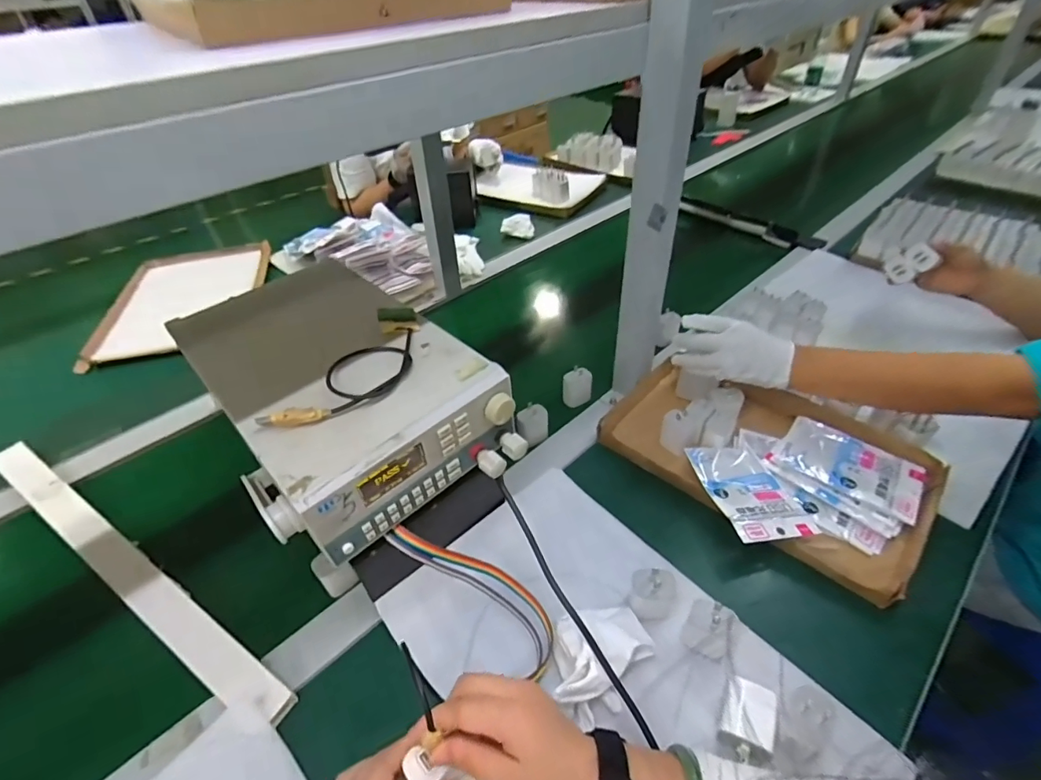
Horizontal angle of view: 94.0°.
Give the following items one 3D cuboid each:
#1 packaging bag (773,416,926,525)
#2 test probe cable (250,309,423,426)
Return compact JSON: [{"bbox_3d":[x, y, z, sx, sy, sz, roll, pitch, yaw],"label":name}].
[{"bbox_3d":[0.402,0.088,0.591,0.149,0.013,0.092,30,52,31],"label":"packaging bag"},{"bbox_3d":[-0.151,-0.022,0.468,0.073,0.018,0.191,16,46,19],"label":"test probe cable"}]

